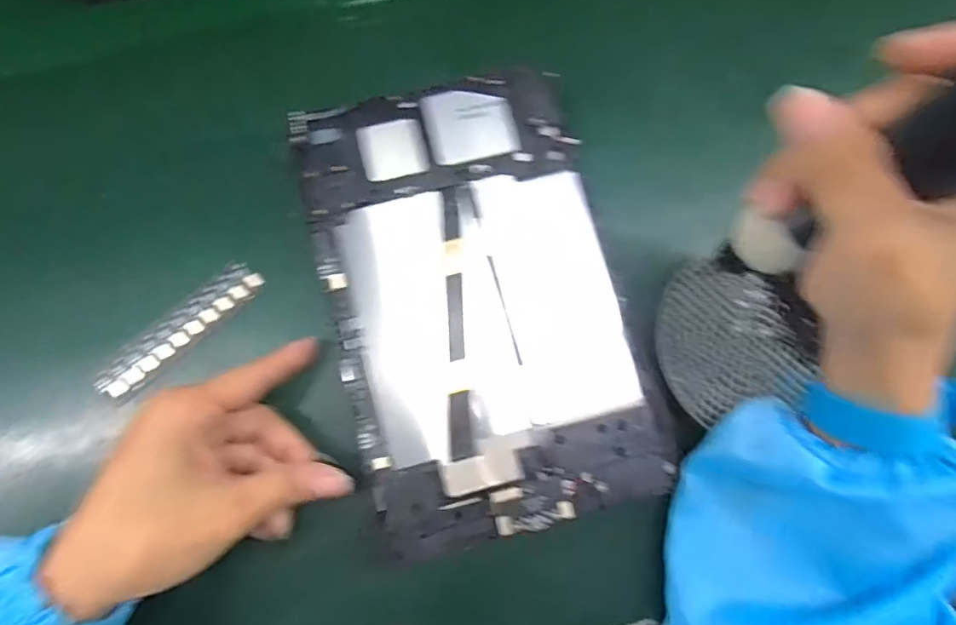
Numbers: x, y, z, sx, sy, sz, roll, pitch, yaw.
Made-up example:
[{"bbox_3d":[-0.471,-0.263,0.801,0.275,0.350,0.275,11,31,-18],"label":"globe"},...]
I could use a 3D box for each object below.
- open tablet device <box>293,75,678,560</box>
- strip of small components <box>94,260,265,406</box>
[{"bbox_3d":[0.001,-0.007,0.282,0.151,0.011,0.230,-13,80,-3],"label":"open tablet device"},{"bbox_3d":[-0.163,0.009,0.297,0.097,0.007,0.023,-42,83,-7],"label":"strip of small components"}]

